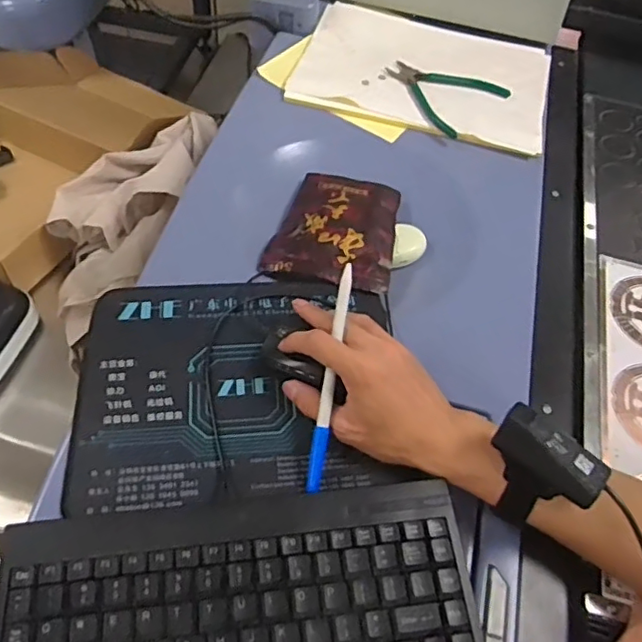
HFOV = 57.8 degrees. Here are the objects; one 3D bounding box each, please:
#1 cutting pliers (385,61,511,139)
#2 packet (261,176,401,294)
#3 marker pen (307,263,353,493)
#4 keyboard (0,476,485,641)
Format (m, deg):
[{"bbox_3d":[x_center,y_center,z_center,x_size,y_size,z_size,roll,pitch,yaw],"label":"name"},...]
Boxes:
[{"bbox_3d":[0.144,-0.289,0.723,0.137,0.011,0.127,39,60,20],"label":"cutting pliers"},{"bbox_3d":[0.016,-0.095,0.587,0.118,0.023,0.160,11,55,2],"label":"packet"},{"bbox_3d":[0.008,0.041,0.442,0.012,0.018,0.171,9,80,2],"label":"marker pen"},{"bbox_3d":[-0.049,0.183,0.362,0.291,0.018,0.151,-4,55,-8],"label":"keyboard"}]

